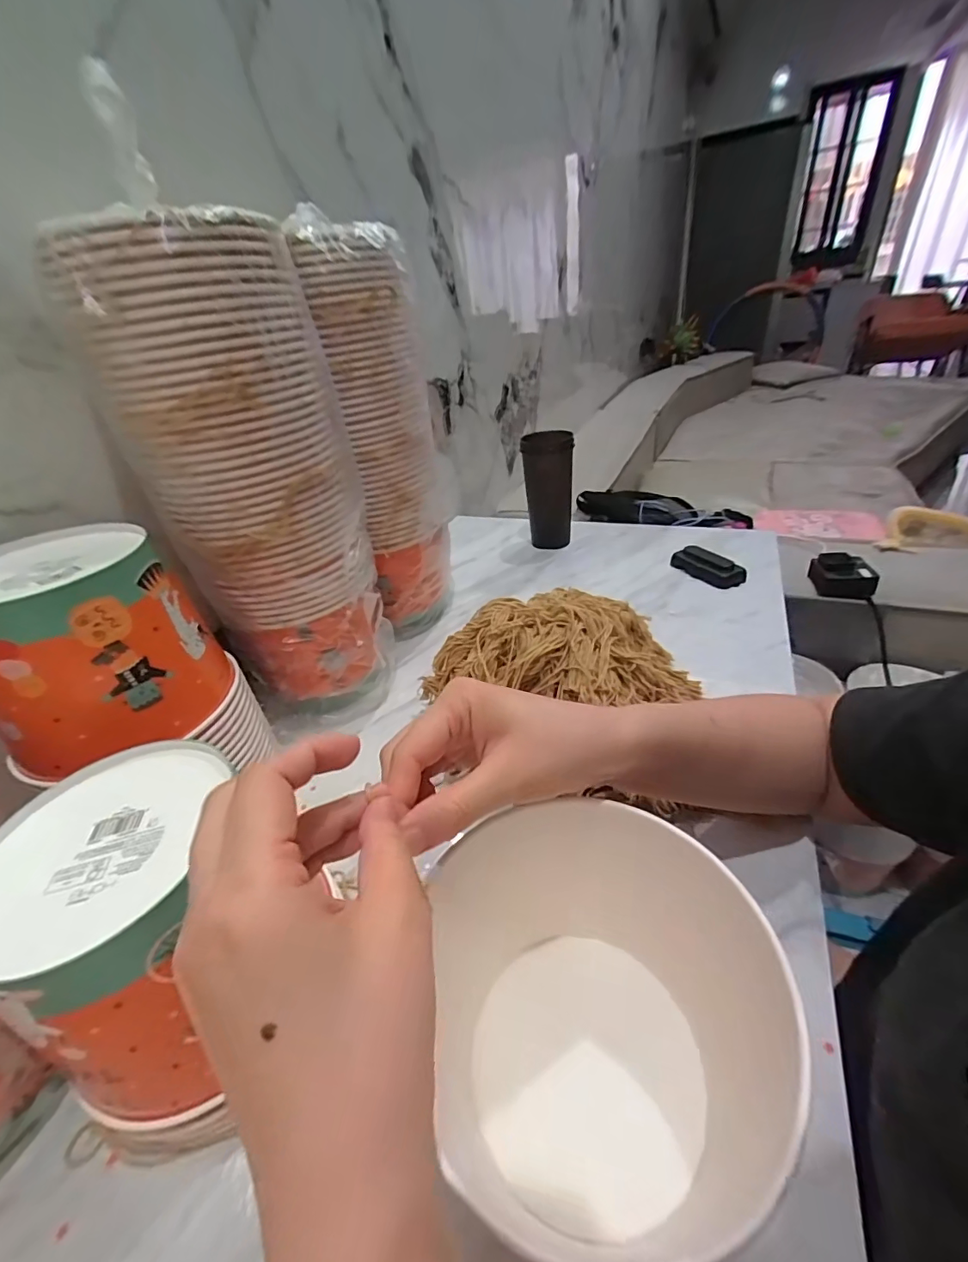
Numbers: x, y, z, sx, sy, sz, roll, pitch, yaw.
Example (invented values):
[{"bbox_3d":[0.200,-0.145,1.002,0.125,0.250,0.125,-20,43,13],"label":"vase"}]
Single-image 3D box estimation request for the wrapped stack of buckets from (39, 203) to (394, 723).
[{"bbox_3d":[-0.198,-0.113,0.457,0.142,0.410,0.134,2,36,13],"label":"wrapped stack of buckets"}]

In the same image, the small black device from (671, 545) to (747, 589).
[{"bbox_3d":[0.321,-0.094,0.703,0.038,0.030,0.102,-22,37,-20],"label":"small black device"}]

